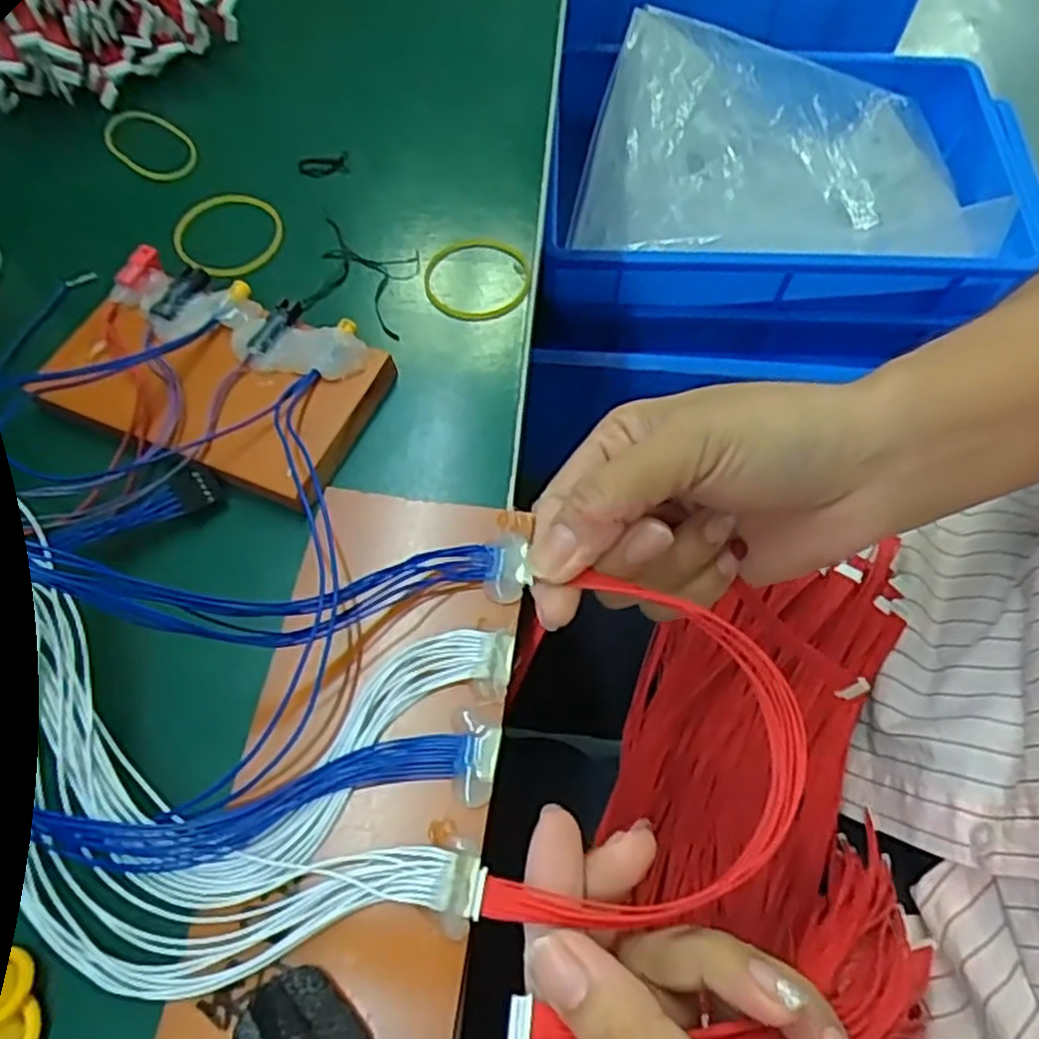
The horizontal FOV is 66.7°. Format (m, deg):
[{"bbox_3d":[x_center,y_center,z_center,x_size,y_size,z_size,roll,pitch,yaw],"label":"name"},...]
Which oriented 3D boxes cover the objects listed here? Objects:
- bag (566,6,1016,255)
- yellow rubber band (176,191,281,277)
[{"bbox_3d":[0.245,-0.347,0.750,0.370,0.097,0.261,3,61,2],"label":"bag"},{"bbox_3d":[-0.127,-0.126,0.348,0.050,0.007,0.044,-33,77,-26],"label":"yellow rubber band"}]

